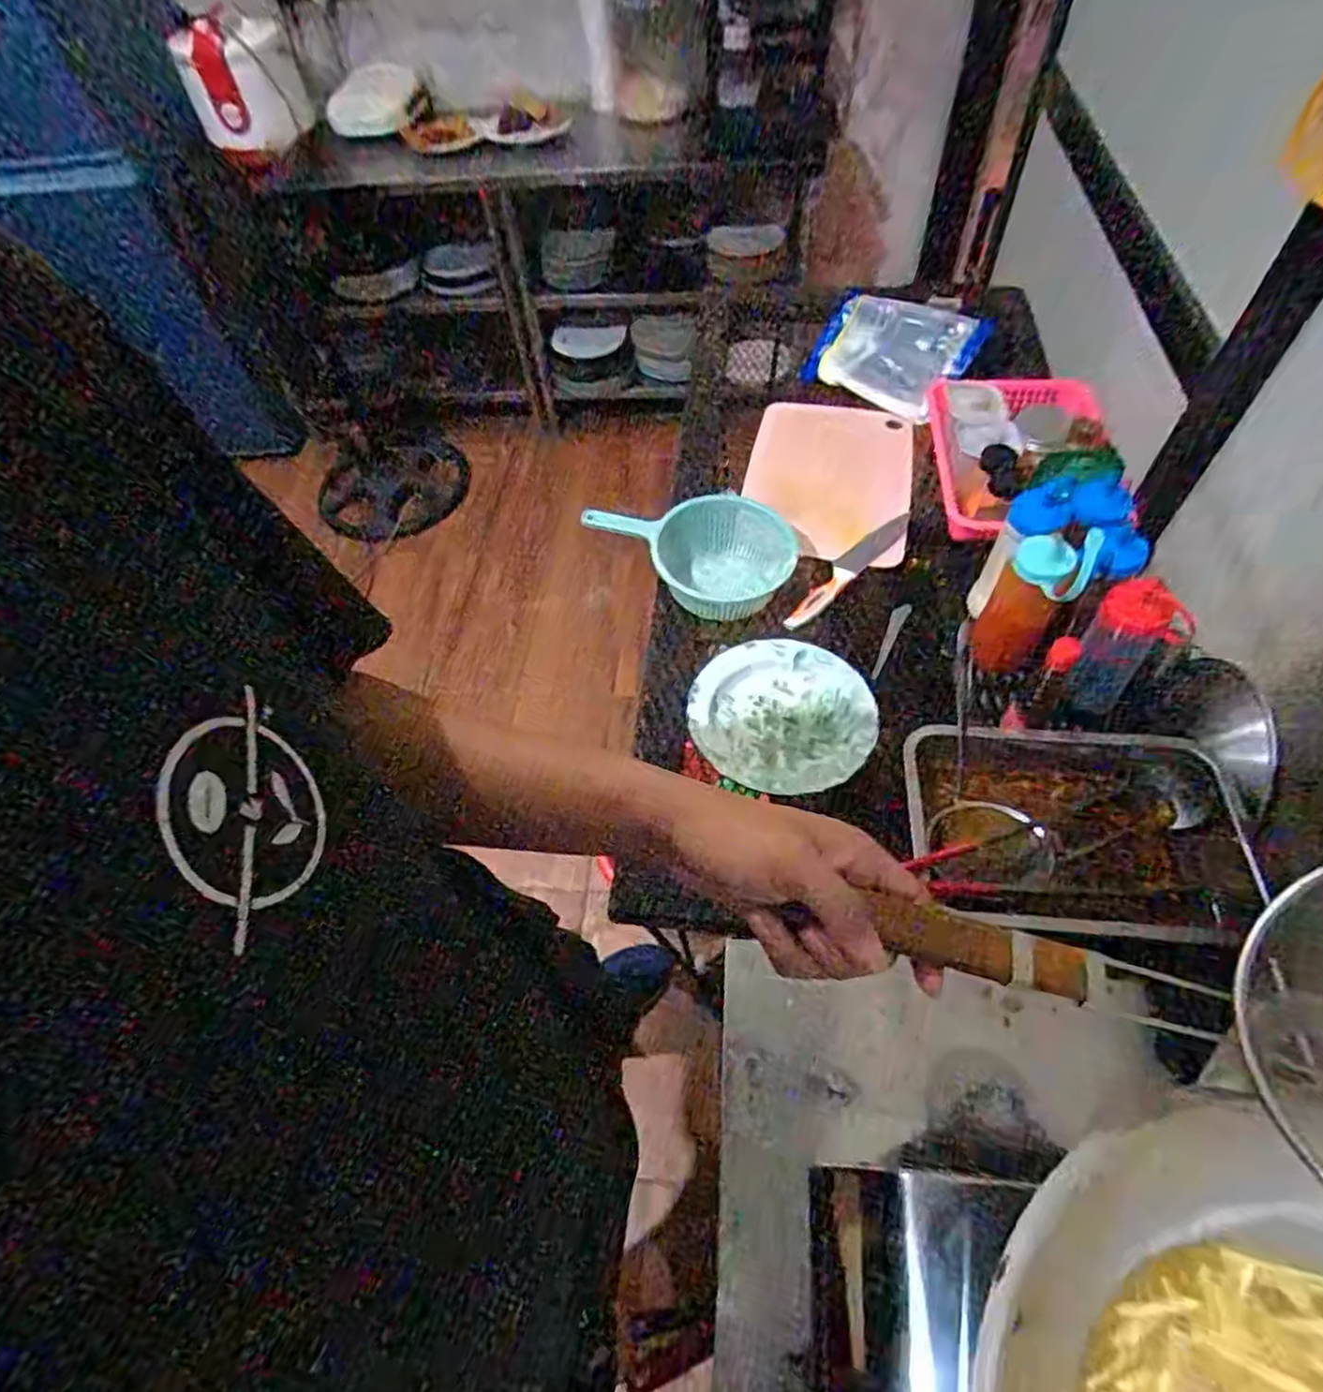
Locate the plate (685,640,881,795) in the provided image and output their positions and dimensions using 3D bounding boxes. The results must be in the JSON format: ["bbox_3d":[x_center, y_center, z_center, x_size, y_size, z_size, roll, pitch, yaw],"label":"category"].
[{"bbox_3d":[0.142,0.013,0.833,0.204,0.033,0.182,15,58,14],"label":"plate"}]

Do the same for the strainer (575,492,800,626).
[{"bbox_3d":[0.037,-0.178,0.936,0.261,0.103,0.152,8,57,10],"label":"strainer"}]

